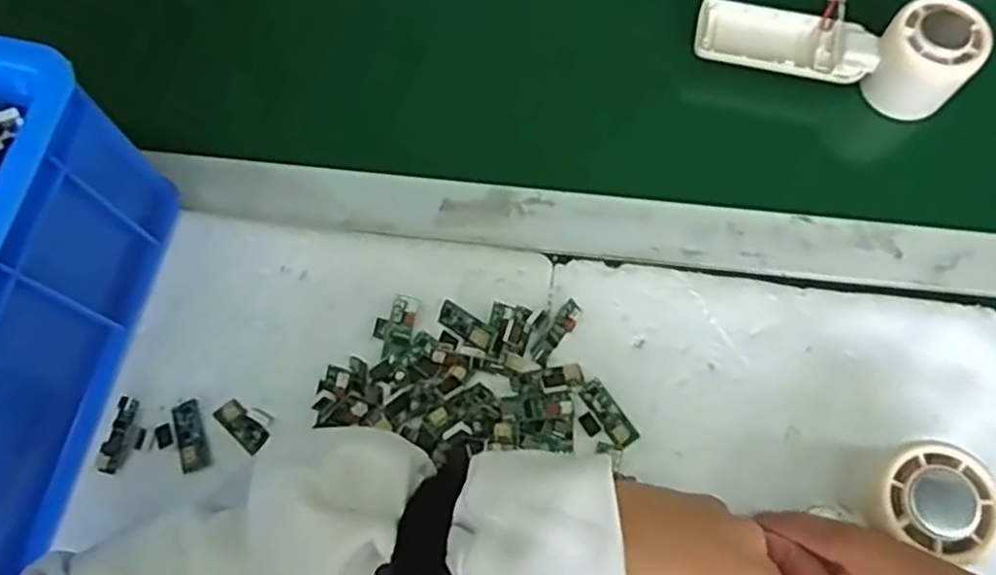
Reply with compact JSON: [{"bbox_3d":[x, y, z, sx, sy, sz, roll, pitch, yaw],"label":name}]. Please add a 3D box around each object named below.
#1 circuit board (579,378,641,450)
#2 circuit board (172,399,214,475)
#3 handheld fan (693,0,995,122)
[{"bbox_3d":[0.061,0.069,0.394,0.015,0.004,0.039,-33,78,-19],"label":"circuit board"},{"bbox_3d":[-0.163,0.078,0.386,0.015,0.004,0.039,-18,74,-6],"label":"circuit board"},{"bbox_3d":[0.214,-0.162,0.463,0.162,0.051,0.059,14,74,3],"label":"handheld fan"}]

